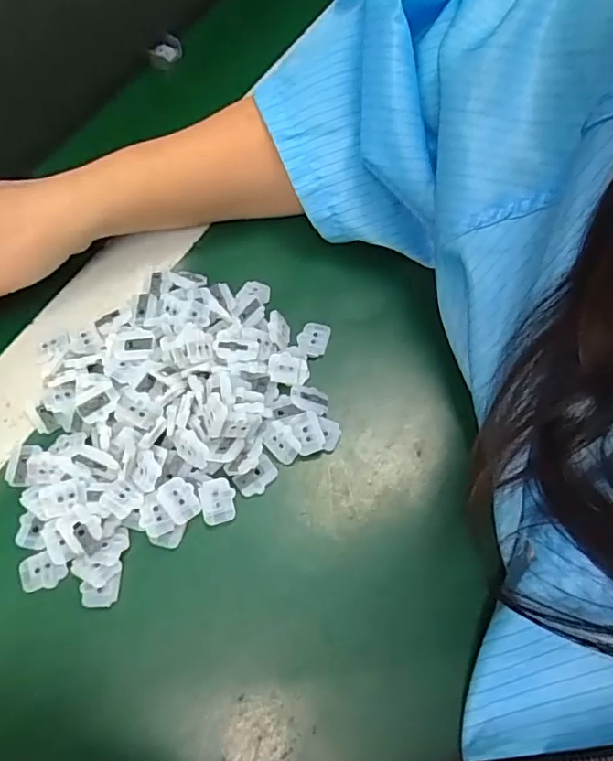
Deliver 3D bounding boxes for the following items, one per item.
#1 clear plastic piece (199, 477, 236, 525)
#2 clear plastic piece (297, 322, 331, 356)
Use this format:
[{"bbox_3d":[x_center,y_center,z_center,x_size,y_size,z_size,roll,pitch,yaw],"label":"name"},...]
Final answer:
[{"bbox_3d":[-0.044,0.060,0.272,0.017,0.004,0.022,-13,65,-5],"label":"clear plastic piece"},{"bbox_3d":[0.004,-0.024,0.314,0.017,0.005,0.021,18,66,9],"label":"clear plastic piece"}]

